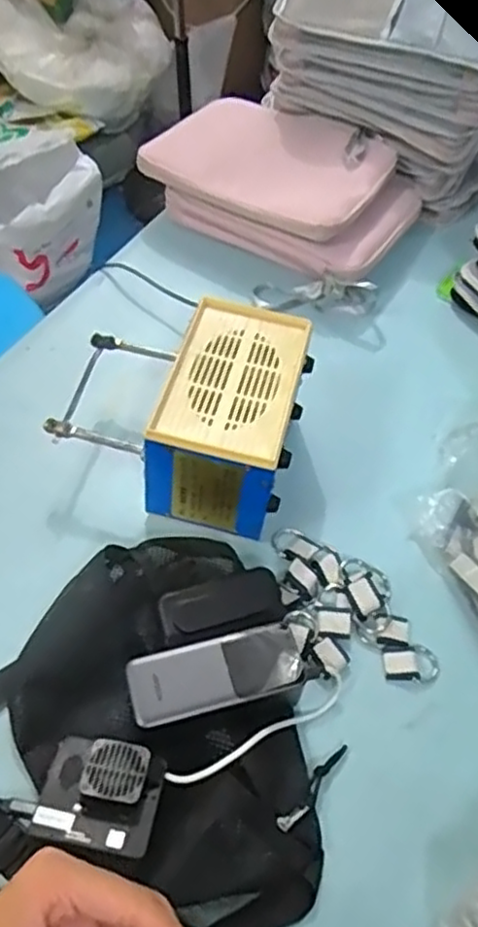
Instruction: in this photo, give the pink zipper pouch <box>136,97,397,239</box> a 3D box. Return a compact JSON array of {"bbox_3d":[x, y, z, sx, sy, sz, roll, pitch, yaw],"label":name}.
[{"bbox_3d":[0.039,-0.394,0.894,0.287,0.029,0.214,27,55,14],"label":"pink zipper pouch"}]

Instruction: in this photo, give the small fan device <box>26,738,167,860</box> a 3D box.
[{"bbox_3d":[-0.093,0.221,0.464,0.077,0.017,0.069,9,45,3],"label":"small fan device"}]

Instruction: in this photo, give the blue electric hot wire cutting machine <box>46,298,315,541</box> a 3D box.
[{"bbox_3d":[-0.050,-0.054,0.657,0.208,0.123,0.182,17,53,7],"label":"blue electric hot wire cutting machine"}]

